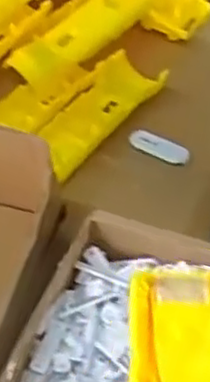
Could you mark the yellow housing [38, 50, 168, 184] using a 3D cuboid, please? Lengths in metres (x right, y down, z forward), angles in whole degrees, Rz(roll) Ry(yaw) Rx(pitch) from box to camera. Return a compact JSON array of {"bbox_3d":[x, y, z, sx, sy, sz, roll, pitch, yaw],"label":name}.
[{"bbox_3d":[-0.010,-0.063,0.559,0.050,0.017,0.122,33,61,27],"label":"yellow housing"}]

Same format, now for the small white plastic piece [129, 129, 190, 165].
[{"bbox_3d":[0.043,-0.035,0.554,0.049,0.007,0.018,21,56,20],"label":"small white plastic piece"}]

